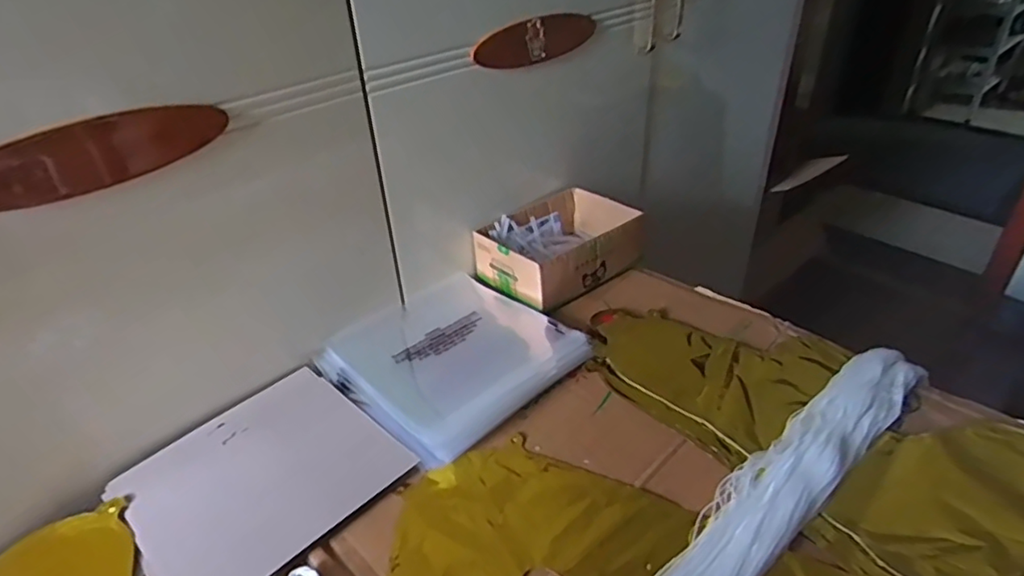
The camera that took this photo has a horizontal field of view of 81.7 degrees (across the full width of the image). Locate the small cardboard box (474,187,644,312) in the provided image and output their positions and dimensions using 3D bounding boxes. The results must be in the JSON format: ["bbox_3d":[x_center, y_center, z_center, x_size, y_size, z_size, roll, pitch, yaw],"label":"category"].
[{"bbox_3d":[0.062,-0.054,0.773,0.194,0.075,0.133,-30,43,-33],"label":"small cardboard box"}]

